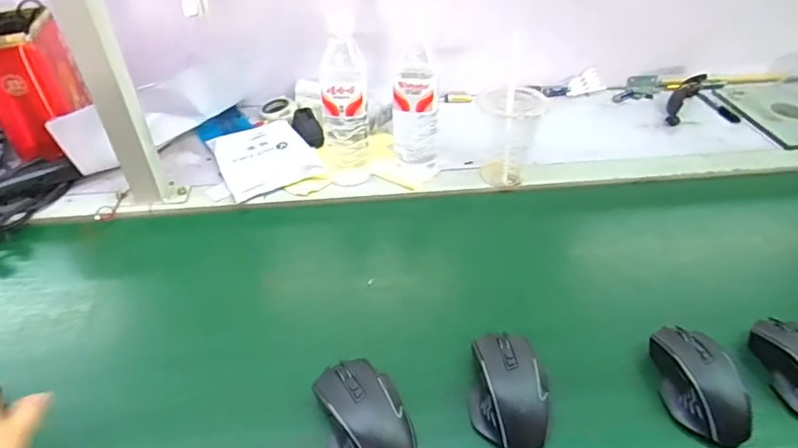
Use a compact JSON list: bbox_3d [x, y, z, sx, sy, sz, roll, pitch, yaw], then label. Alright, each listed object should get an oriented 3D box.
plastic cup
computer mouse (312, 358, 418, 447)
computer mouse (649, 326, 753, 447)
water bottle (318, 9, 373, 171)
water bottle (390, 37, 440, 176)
[{"bbox_3d":[0.156,-0.130,0.746,0.092,0.129,0.081,10,42,12],"label":"plastic cup"},{"bbox_3d":[-0.031,0.170,0.461,0.075,0.035,0.114,-18,44,-18],"label":"computer mouse"},{"bbox_3d":[0.290,0.152,0.500,0.067,0.046,0.116,0,41,0],"label":"computer mouse"},{"bbox_3d":[-0.072,-0.159,0.682,0.063,0.210,0.057,-4,41,-4],"label":"water bottle"},{"bbox_3d":[0.024,-0.152,0.716,0.063,0.194,0.058,3,41,4],"label":"water bottle"}]

